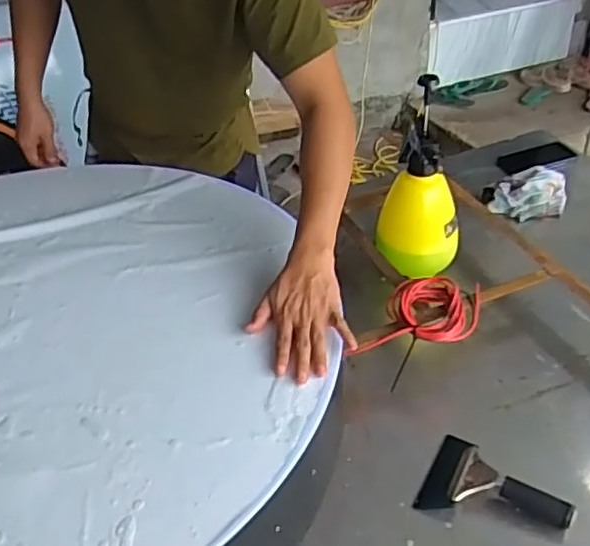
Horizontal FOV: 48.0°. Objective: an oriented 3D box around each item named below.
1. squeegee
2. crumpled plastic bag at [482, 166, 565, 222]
[{"bbox_3d":[0.248,0.267,0.811,0.170,0.028,0.112,18,42,25],"label":"squeegee"},{"bbox_3d":[0.458,-0.157,1.325,0.158,0.066,0.141,11,40,18],"label":"crumpled plastic bag"}]

